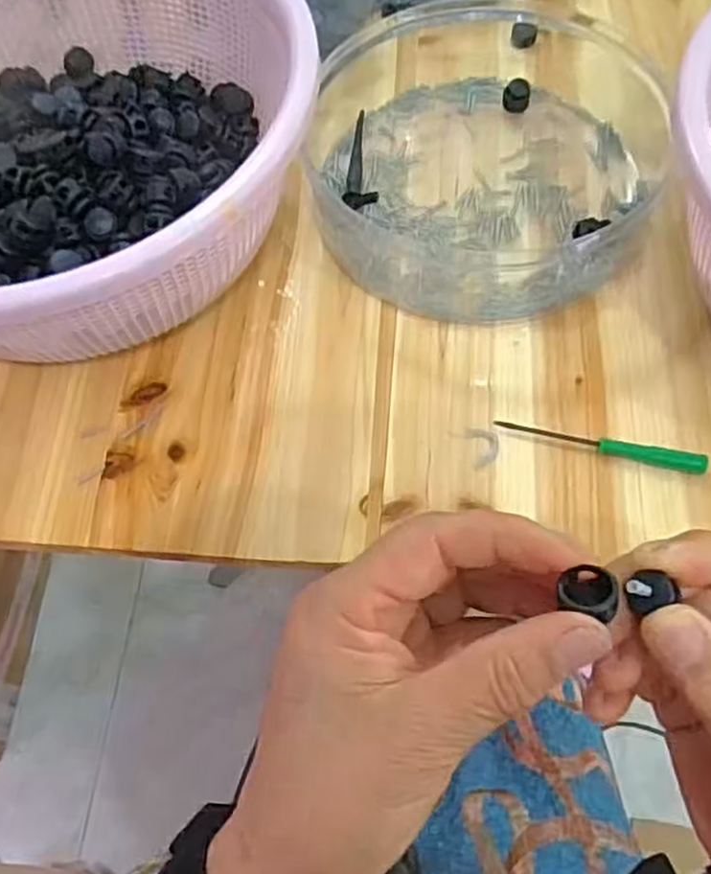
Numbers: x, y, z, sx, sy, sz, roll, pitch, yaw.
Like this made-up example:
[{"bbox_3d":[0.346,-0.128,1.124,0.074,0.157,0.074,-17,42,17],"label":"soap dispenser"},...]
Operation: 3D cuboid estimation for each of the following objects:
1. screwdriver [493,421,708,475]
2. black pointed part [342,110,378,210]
[{"bbox_3d":[0.117,0.004,0.357,0.098,0.008,0.008,14,63,10],"label":"screwdriver"},{"bbox_3d":[0.004,-0.167,0.447,0.019,0.014,0.085,0,62,3],"label":"black pointed part"}]

